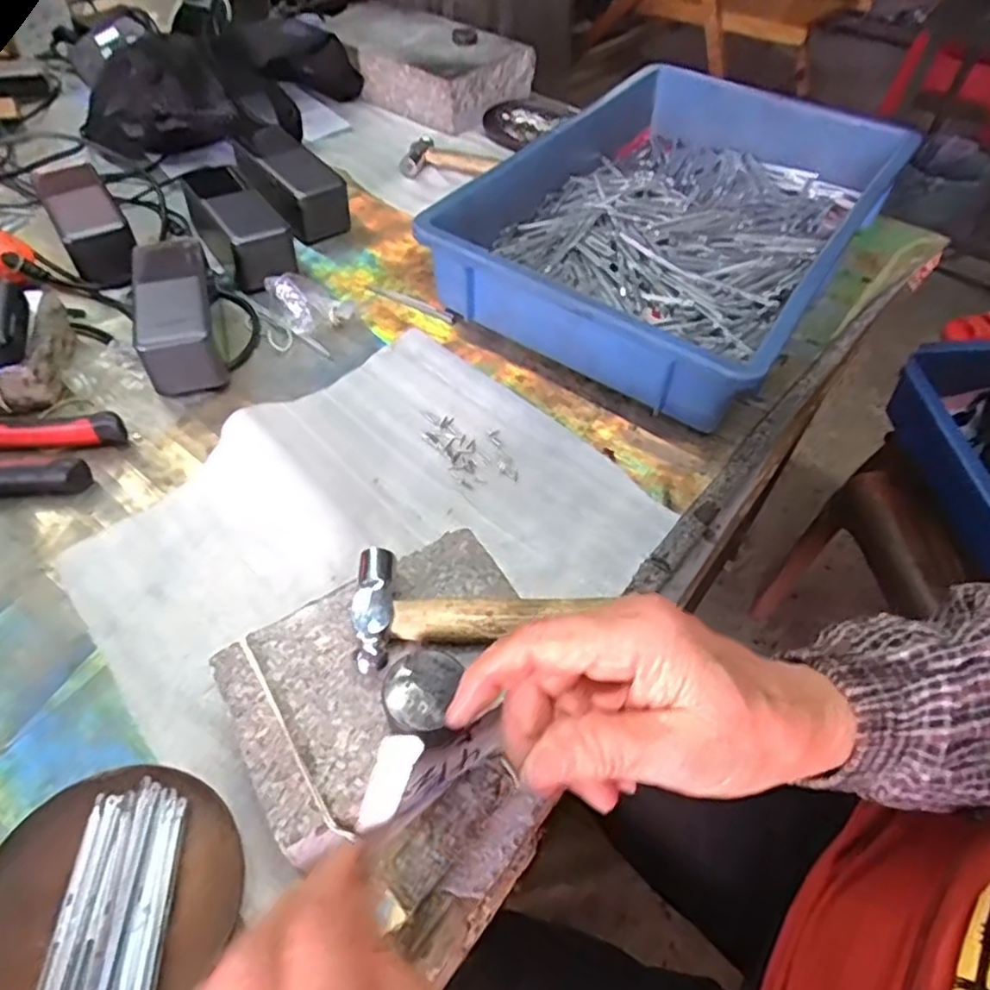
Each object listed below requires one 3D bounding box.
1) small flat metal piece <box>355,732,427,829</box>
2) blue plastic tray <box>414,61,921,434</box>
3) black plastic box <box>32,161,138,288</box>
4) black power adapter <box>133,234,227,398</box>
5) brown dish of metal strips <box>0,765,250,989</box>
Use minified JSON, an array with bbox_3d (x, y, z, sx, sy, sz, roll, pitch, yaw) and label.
[{"bbox_3d":[-0.037,0.097,0.232,0.013,0.042,0.005,30,18,19],"label":"small flat metal piece"},{"bbox_3d":[0.169,-0.258,0.634,0.296,0.080,0.446,30,56,19],"label":"blue plastic tray"},{"bbox_3d":[-0.363,-0.243,0.616,0.053,0.048,0.131,-27,58,-22],"label":"black plastic box"},{"bbox_3d":[-0.247,-0.140,0.538,0.052,0.054,0.129,-13,54,-13],"label":"black power adapter"},{"bbox_3d":[-0.175,0.186,0.312,0.112,0.016,0.113,2,52,-2],"label":"brown dish of metal strips"}]

